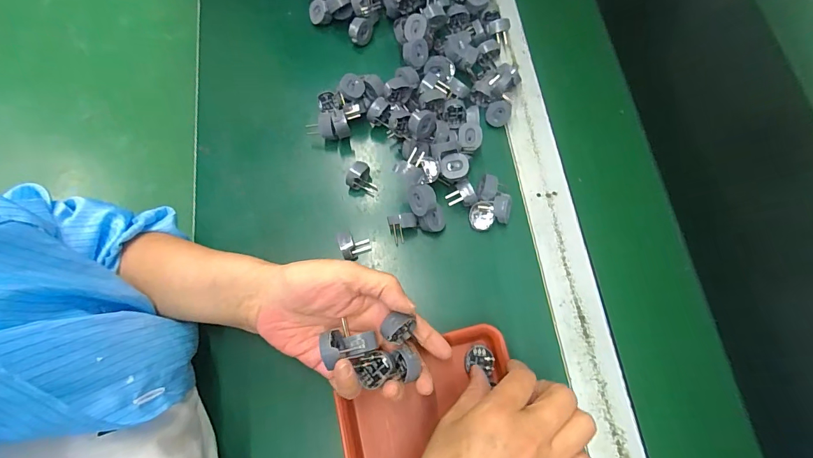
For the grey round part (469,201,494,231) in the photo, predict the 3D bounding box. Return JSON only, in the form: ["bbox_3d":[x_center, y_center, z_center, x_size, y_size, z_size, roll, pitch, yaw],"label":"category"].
[{"bbox_3d":[0.077,-0.013,0.393,0.029,0.019,0.029,1,91,23],"label":"grey round part"}]

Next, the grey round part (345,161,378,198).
[{"bbox_3d":[-0.045,-0.053,0.405,0.029,0.030,0.026,24,74,5],"label":"grey round part"}]

